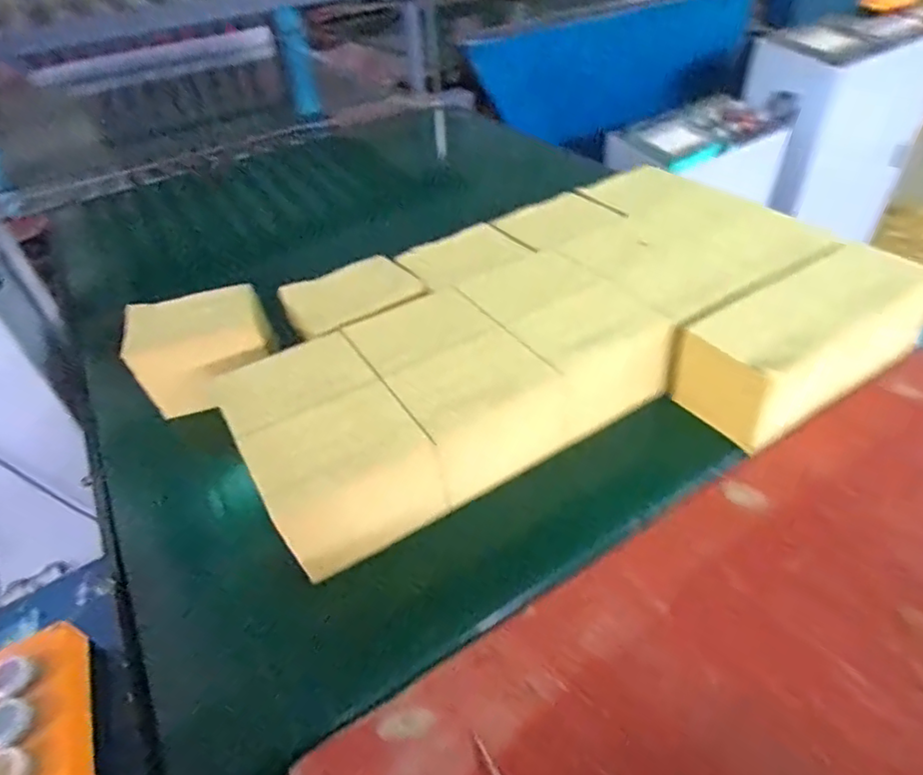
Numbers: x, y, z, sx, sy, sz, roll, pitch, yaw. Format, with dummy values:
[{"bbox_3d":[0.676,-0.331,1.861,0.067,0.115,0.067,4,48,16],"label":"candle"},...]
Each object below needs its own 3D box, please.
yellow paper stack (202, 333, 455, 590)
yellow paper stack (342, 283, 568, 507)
[{"bbox_3d":[-0.155,0.056,0.649,0.169,0.126,0.256,-26,45,-21],"label":"yellow paper stack"},{"bbox_3d":[-0.014,0.000,0.701,0.166,0.126,0.241,-25,45,-21],"label":"yellow paper stack"}]

